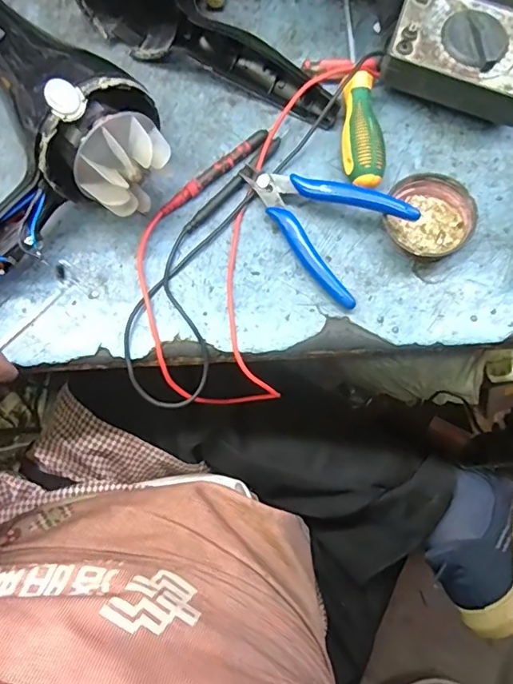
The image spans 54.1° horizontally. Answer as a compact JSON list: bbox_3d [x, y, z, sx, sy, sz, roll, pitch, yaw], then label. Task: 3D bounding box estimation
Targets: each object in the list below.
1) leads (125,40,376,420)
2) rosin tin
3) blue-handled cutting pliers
[{"bbox_3d":[-0.010,-0.095,0.352,0.121,0.035,0.290,18,77,3],"label":"leads"},{"bbox_3d":[0.124,-0.090,0.362,0.060,0.020,0.059,0,76,-1],"label":"rosin tin"},{"bbox_3d":[0.042,-0.089,0.356,0.116,0.029,0.075,38,79,8],"label":"blue-handled cutting pliers"}]

